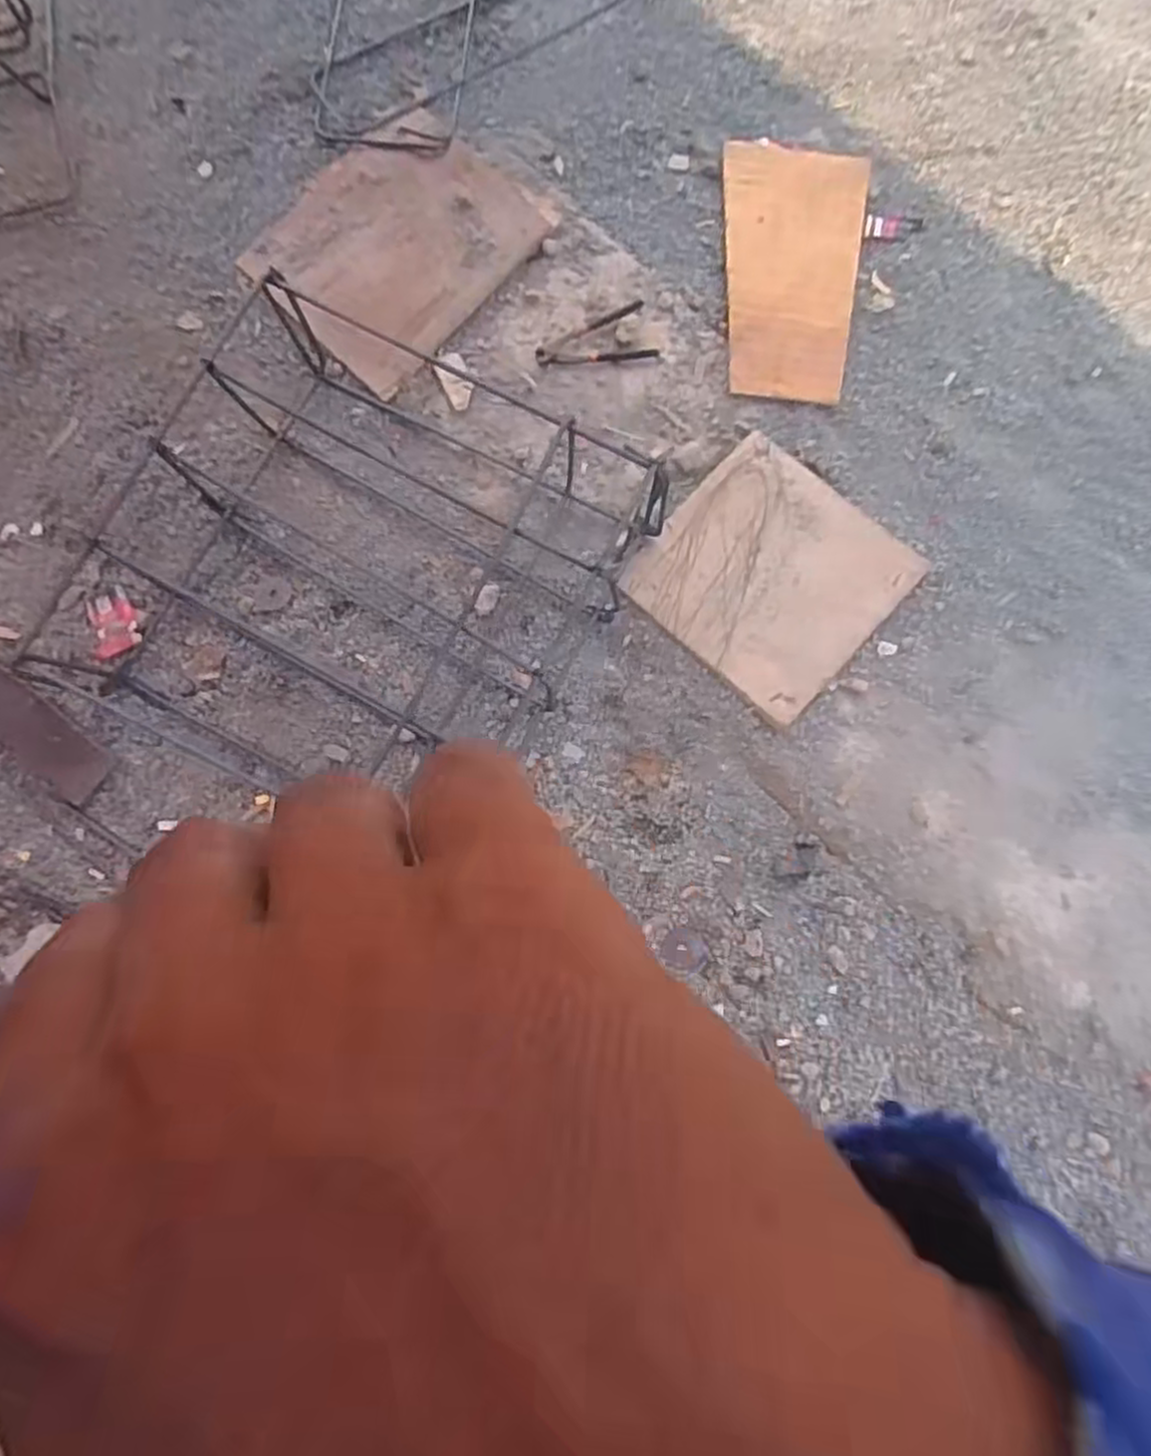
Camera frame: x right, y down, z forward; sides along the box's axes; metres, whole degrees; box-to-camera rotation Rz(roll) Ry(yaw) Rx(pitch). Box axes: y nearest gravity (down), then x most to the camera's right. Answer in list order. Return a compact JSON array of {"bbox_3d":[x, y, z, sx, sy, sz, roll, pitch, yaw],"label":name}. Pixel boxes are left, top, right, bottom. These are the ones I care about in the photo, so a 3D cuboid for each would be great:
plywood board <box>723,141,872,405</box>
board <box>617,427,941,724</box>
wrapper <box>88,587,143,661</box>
[{"bbox_3d":[0.386,-0.838,1.410,0.252,0.017,0.480,8,84,8],"label":"plywood board"},{"bbox_3d":[0.344,-0.267,1.352,0.396,0.019,0.379,41,88,5],"label":"board"},{"bbox_3d":[-0.811,-0.185,1.351,0.078,0.008,0.117,-18,83,-2],"label":"wrapper"}]

